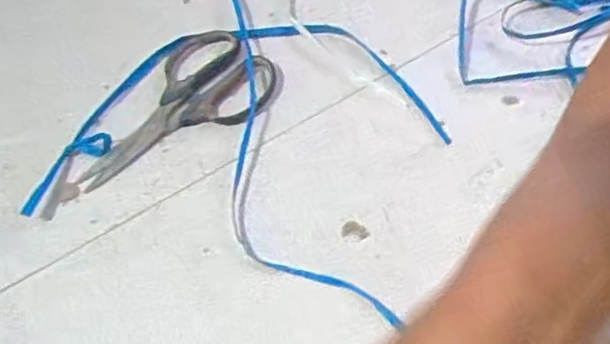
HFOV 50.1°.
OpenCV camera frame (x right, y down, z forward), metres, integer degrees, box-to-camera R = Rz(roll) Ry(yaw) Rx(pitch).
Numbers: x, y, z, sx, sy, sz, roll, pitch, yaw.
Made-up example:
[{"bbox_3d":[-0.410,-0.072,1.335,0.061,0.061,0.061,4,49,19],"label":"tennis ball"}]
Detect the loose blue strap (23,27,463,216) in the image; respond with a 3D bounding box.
[{"bbox_3d":[-0.065,-0.063,0.554,0.335,0.017,0.153,-13,60,-4],"label":"loose blue strap"}]

